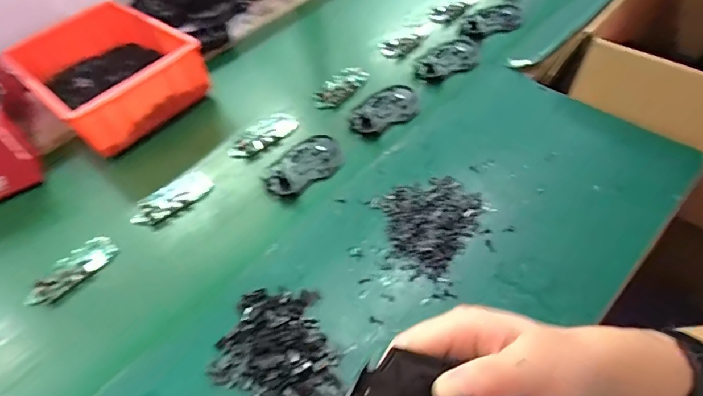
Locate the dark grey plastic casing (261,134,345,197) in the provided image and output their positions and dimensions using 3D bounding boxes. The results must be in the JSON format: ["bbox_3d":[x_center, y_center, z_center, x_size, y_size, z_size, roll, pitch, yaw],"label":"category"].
[{"bbox_3d":[-0.065,-0.045,0.574,0.112,0.010,0.075,-32,56,-18],"label":"dark grey plastic casing"}]

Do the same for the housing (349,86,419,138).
[{"bbox_3d":[0.045,-0.128,0.625,0.110,0.017,0.078,-31,56,-17],"label":"housing"}]

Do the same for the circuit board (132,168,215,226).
[{"bbox_3d":[-0.232,0.000,0.560,0.102,0.004,0.050,-35,57,-19],"label":"circuit board"}]

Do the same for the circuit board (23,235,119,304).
[{"bbox_3d":[-0.326,0.084,0.505,0.040,0.010,0.101,32,62,26],"label":"circuit board"}]

